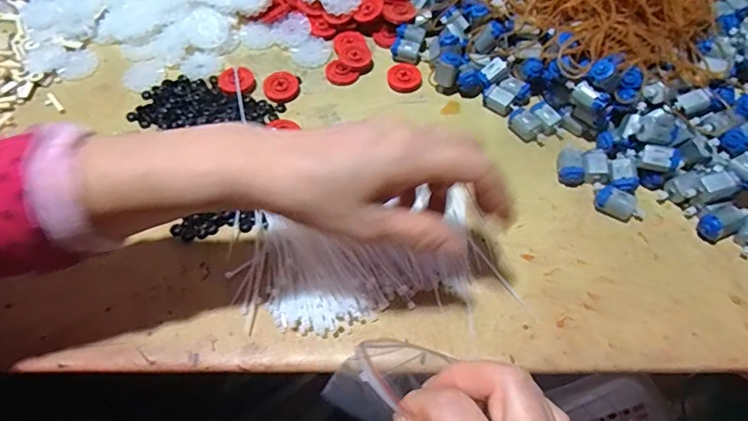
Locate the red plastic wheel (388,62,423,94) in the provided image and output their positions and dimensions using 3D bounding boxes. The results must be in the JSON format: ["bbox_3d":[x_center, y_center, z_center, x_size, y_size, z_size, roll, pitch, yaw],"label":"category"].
[{"bbox_3d":[0.030,-0.128,0.458,0.032,0.007,0.038,1,60,1],"label":"red plastic wheel"}]

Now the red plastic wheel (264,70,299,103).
[{"bbox_3d":[-0.088,-0.116,0.450,0.031,0.013,0.032,0,60,0],"label":"red plastic wheel"}]

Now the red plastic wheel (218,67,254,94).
[{"bbox_3d":[-0.132,-0.124,0.454,0.032,0.013,0.029,-13,60,-7],"label":"red plastic wheel"}]

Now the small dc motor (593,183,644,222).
[{"bbox_3d":[0.191,-0.006,0.370,0.042,0.019,0.019,33,65,18],"label":"small dc motor"}]

